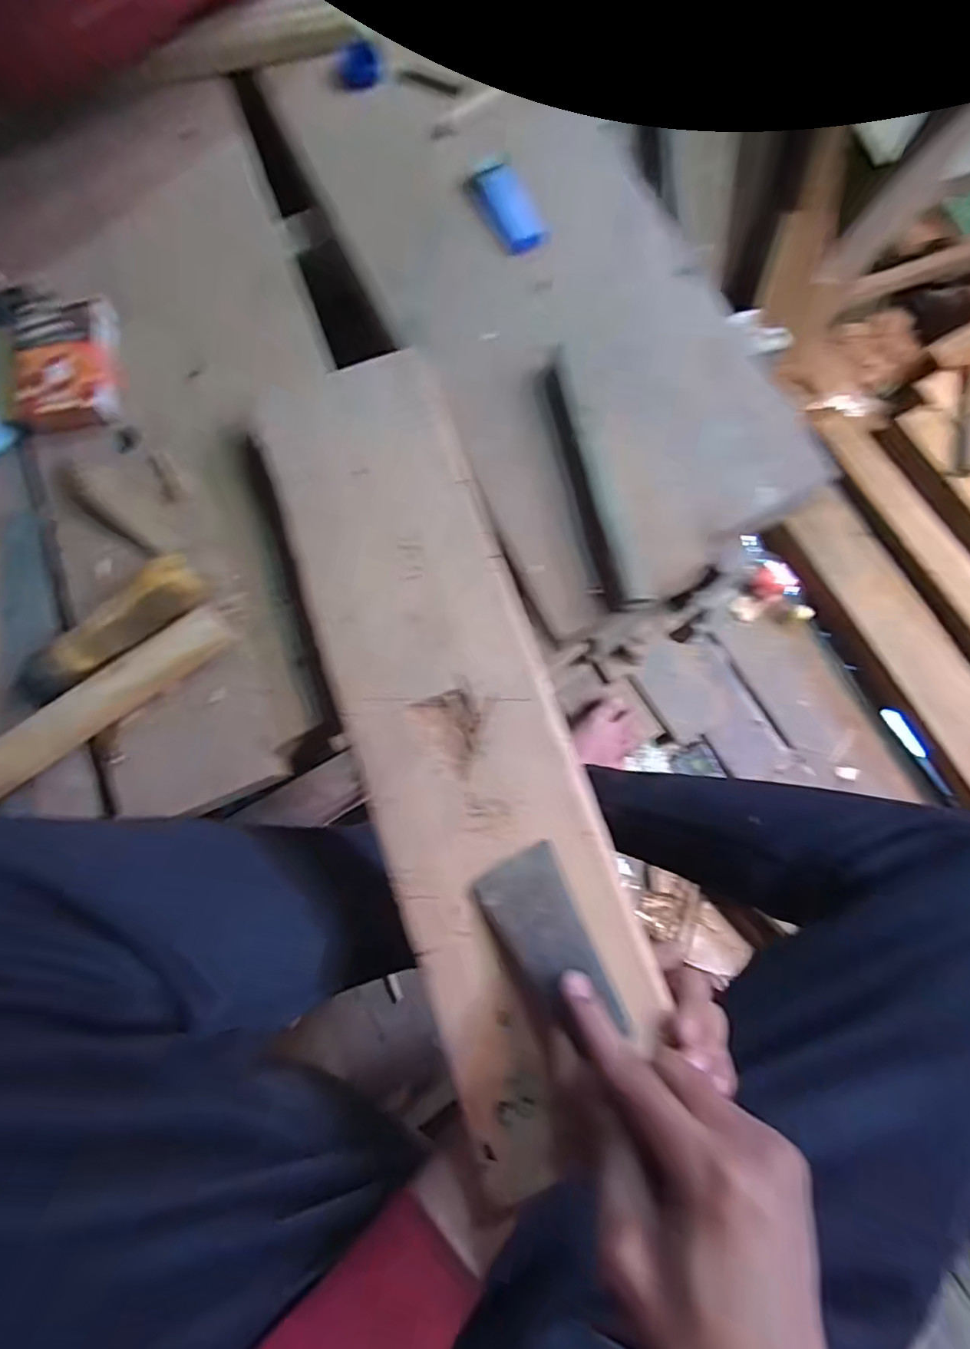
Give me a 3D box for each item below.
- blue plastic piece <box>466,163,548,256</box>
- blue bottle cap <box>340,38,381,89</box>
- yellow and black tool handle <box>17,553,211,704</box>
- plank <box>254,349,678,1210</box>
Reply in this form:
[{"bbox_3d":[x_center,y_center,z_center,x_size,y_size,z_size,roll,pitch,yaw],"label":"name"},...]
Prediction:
[{"bbox_3d":[0.017,-0.344,0.418,0.032,0.014,0.071,-27,80,-6],"label":"blue plastic piece"},{"bbox_3d":[-0.098,-0.479,0.446,0.032,0.015,0.032,0,78,-1],"label":"blue bottle cap"},{"bbox_3d":[-0.226,-0.025,0.343,0.122,0.034,0.026,-37,81,-8],"label":"yellow and black tool handle"},{"bbox_3d":[-0.018,0.019,0.329,0.127,0.016,0.448,-17,79,-4],"label":"plank"}]

